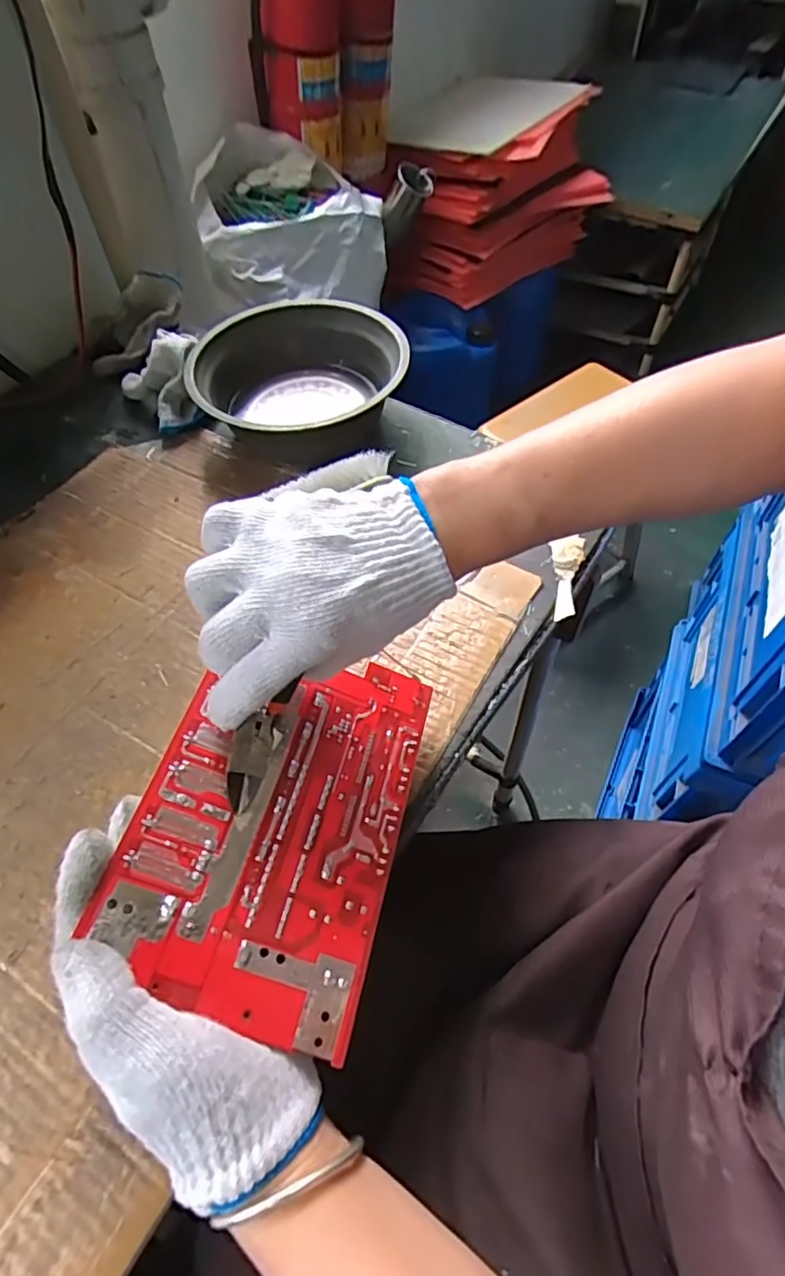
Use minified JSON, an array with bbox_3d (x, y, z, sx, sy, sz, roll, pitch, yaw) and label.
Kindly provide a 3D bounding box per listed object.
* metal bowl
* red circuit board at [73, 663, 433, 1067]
[{"bbox_3d":[-0.083,-0.227,0.546,0.180,0.065,0.177,0,56,1],"label":"metal bowl"},{"bbox_3d":[-0.056,0.086,0.312,0.126,0.004,0.188,23,55,-9],"label":"red circuit board"}]

